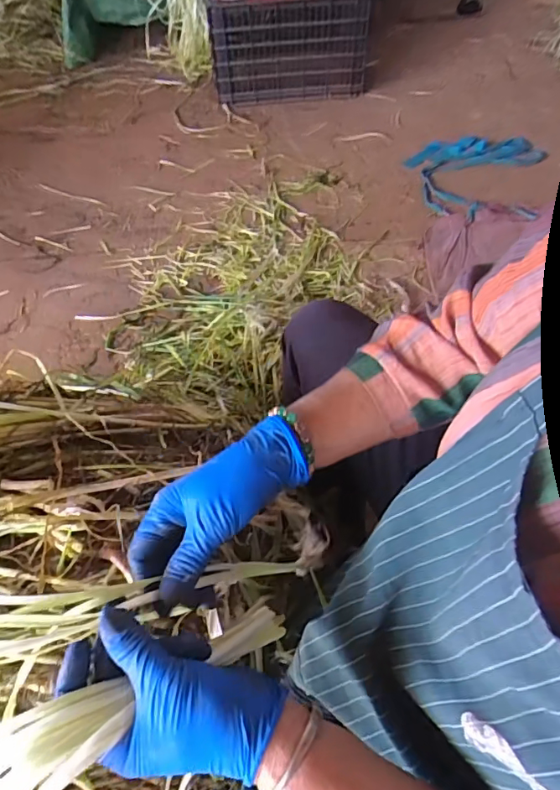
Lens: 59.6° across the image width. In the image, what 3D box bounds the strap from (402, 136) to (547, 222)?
[{"bbox_3d":[0.578,-0.604,1.357,0.401,0.033,0.409,-1,57,2],"label":"strap"}]

